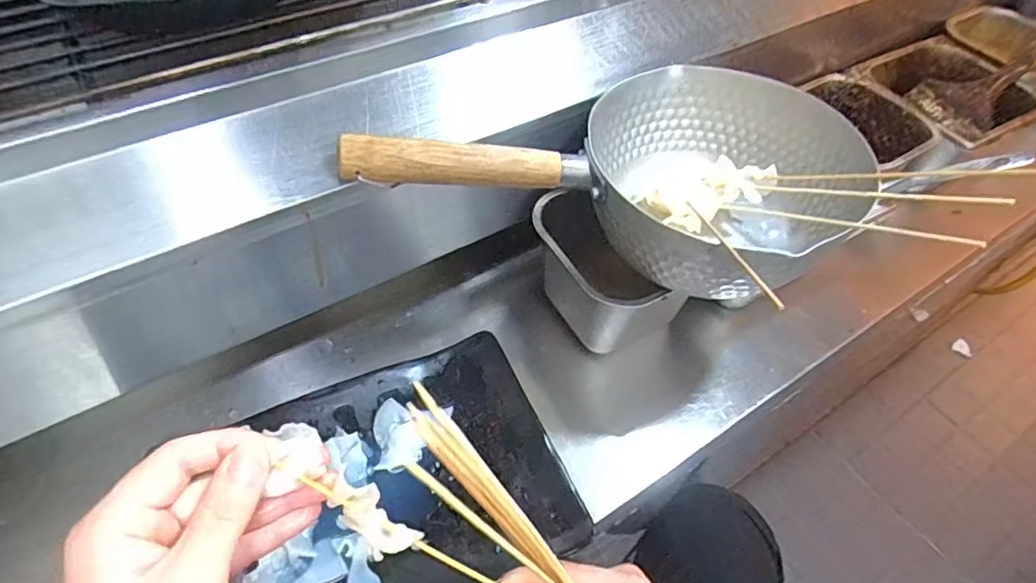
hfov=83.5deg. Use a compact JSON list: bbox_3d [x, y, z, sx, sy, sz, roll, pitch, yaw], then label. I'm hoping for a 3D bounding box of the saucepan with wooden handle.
[{"bbox_3d":[0.067,-0.076,0.423,0.353,0.094,0.171,-13,56,-15],"label":"saucepan with wooden handle"}]

